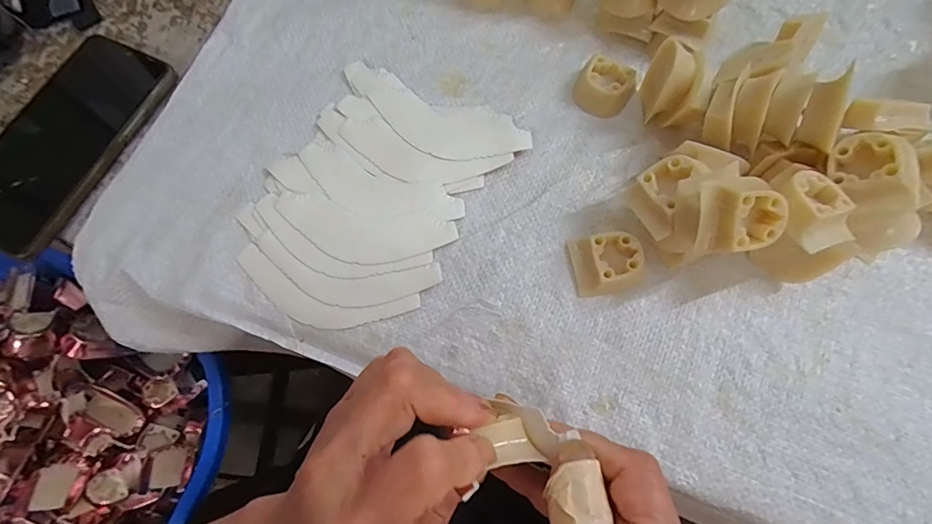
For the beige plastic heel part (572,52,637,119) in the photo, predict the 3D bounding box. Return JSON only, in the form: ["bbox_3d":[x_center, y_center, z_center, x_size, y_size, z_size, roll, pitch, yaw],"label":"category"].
[{"bbox_3d":[0.096,-0.122,0.321,0.039,0.017,0.036,25,77,9],"label":"beige plastic heel part"}]

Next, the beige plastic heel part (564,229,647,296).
[{"bbox_3d":[0.087,0.000,0.286,0.040,0.016,0.036,-8,74,0],"label":"beige plastic heel part"}]

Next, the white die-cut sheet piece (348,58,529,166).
[{"bbox_3d":[-0.026,-0.100,0.323,0.139,0.006,0.048,22,76,8],"label":"white die-cut sheet piece"}]

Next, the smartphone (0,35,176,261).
[{"bbox_3d":[-0.280,-0.086,0.319,0.080,0.014,0.162,23,76,8],"label":"smartphone"}]

